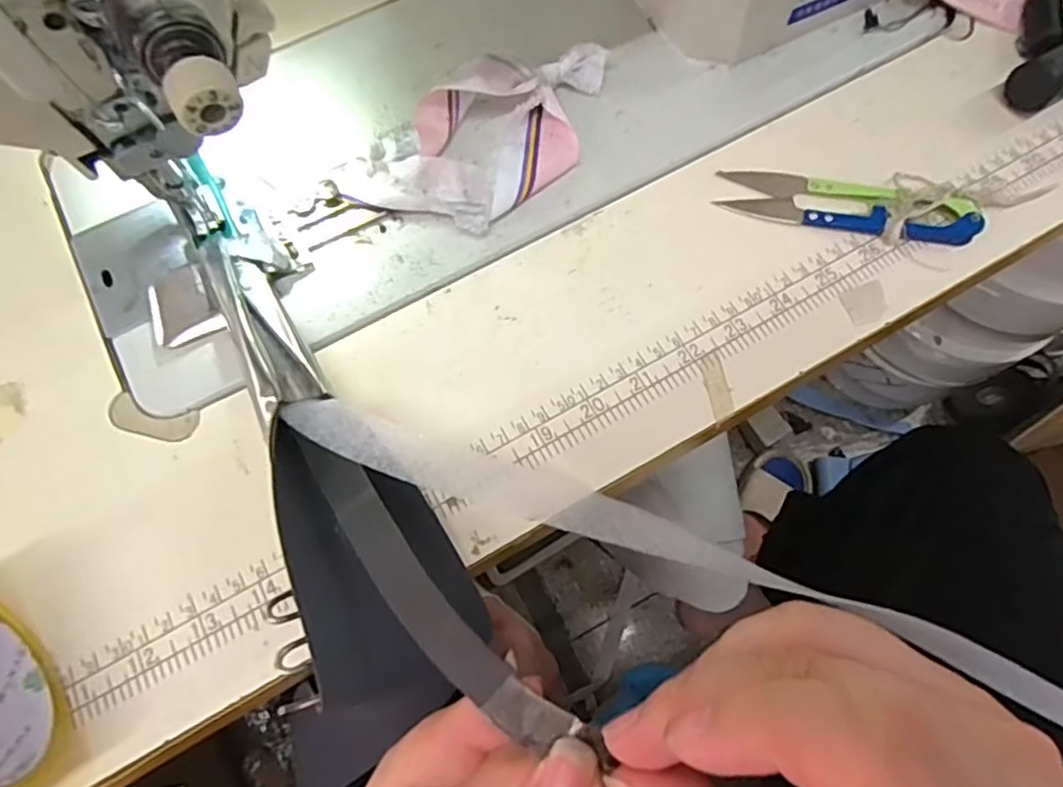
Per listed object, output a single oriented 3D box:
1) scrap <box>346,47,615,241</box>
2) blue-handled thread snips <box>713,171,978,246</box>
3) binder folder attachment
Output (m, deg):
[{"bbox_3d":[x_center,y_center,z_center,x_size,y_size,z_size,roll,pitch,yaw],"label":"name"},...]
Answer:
[{"bbox_3d":[-0.019,-0.132,0.321,0.142,0.027,0.072,-43,73,-13],"label":"scrap"},{"bbox_3d":[0.153,-0.091,0.311,0.119,0.009,0.027,12,70,7],"label":"blue-handled thread snips"},{"bbox_3d":[-0.118,-0.029,0.282,0.031,0.016,0.114,0,47,-43],"label":"binder folder attachment"}]

